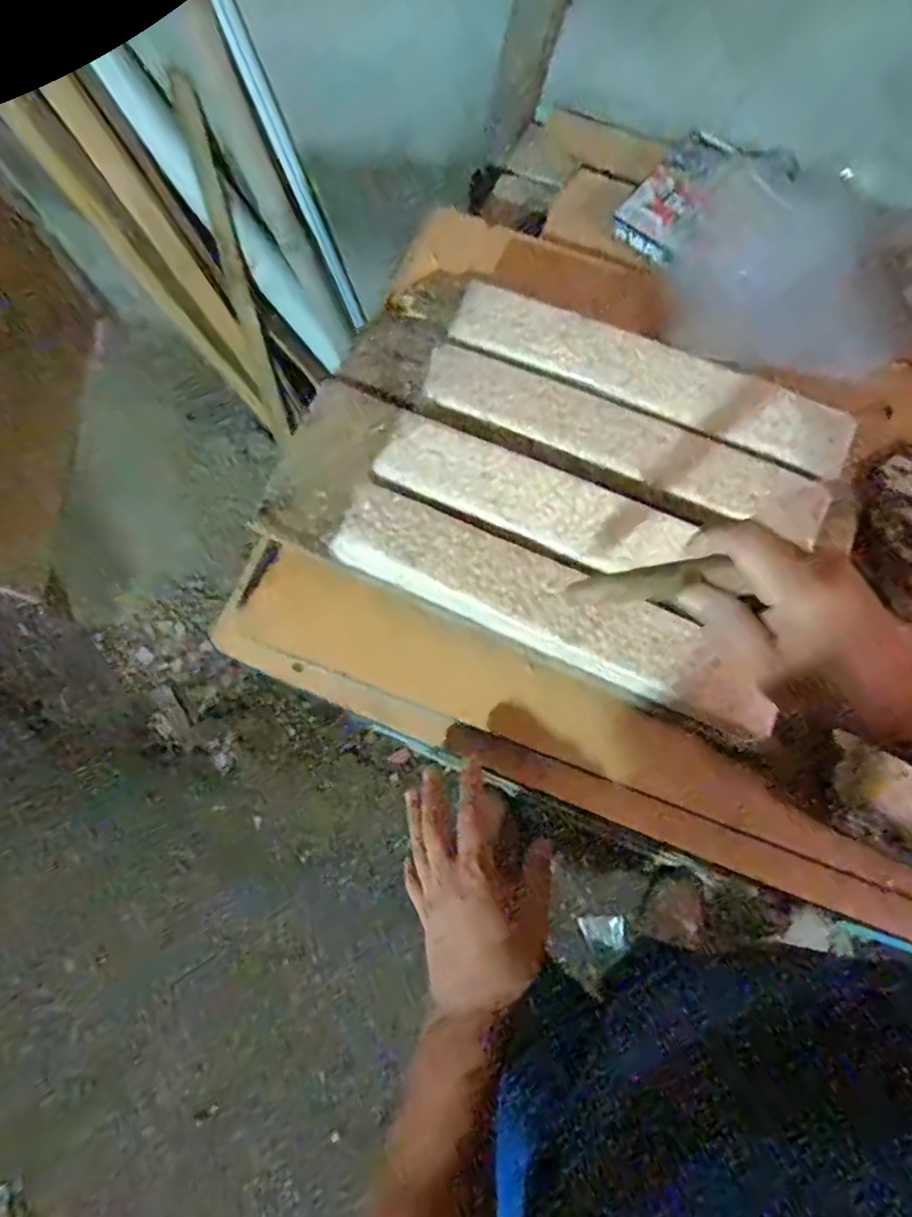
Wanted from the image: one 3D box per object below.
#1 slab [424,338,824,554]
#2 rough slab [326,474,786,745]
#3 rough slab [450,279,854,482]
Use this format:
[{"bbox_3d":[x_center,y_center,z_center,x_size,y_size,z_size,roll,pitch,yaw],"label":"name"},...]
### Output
[{"bbox_3d":[0.147,-0.147,0.554,0.361,0.020,0.073,21,77,6],"label":"slab"},{"bbox_3d":[0.077,0.000,0.509,0.361,0.036,0.076,26,78,7],"label":"rough slab"},{"bbox_3d":[0.178,-0.210,0.576,0.366,0.023,0.069,22,77,6],"label":"rough slab"}]

